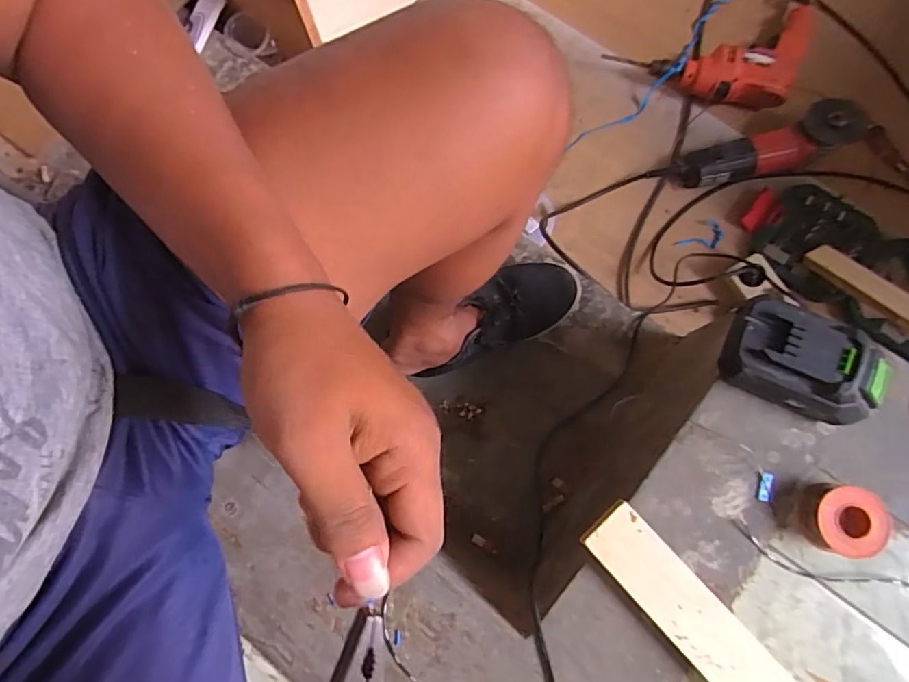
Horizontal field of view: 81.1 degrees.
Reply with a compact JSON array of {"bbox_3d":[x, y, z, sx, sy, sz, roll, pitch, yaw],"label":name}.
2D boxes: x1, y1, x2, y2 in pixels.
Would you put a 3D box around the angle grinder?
[{"bbox_3d":[0.483,-0.314,0.863,0.305,0.087,0.086,-14,77,0],"label":"angle grinder"}]

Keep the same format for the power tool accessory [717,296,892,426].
[{"bbox_3d":[0.305,0.018,0.462,0.125,0.052,0.080,25,79,6],"label":"power tool accessory"}]

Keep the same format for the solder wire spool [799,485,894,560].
[{"bbox_3d":[0.324,0.150,0.444,0.052,0.029,0.055,6,77,2],"label":"solder wire spool"}]

